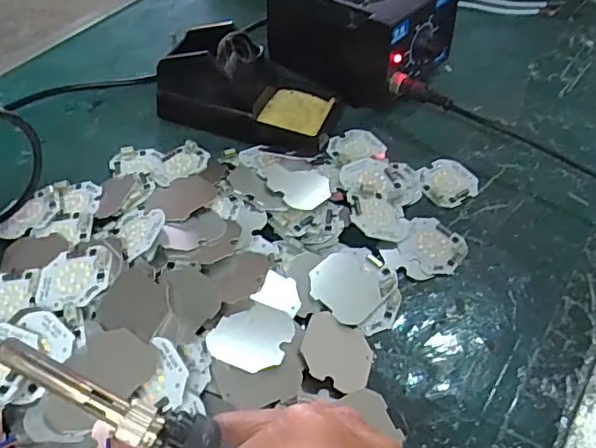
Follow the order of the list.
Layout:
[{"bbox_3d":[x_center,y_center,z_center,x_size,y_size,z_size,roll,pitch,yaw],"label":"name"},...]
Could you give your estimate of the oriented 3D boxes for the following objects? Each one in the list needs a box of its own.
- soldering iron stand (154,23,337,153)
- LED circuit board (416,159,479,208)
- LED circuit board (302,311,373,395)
[{"bbox_3d":[-0.043,-0.122,0.489,0.149,0.074,0.077,16,51,11],"label":"soldering iron stand"},{"bbox_3d":[0.123,-0.036,0.468,0.048,0.004,0.045,-21,54,-19],"label":"LED circuit board"},{"bbox_3d":[0.026,0.080,0.356,0.046,0.004,0.046,28,47,-9],"label":"LED circuit board"}]

